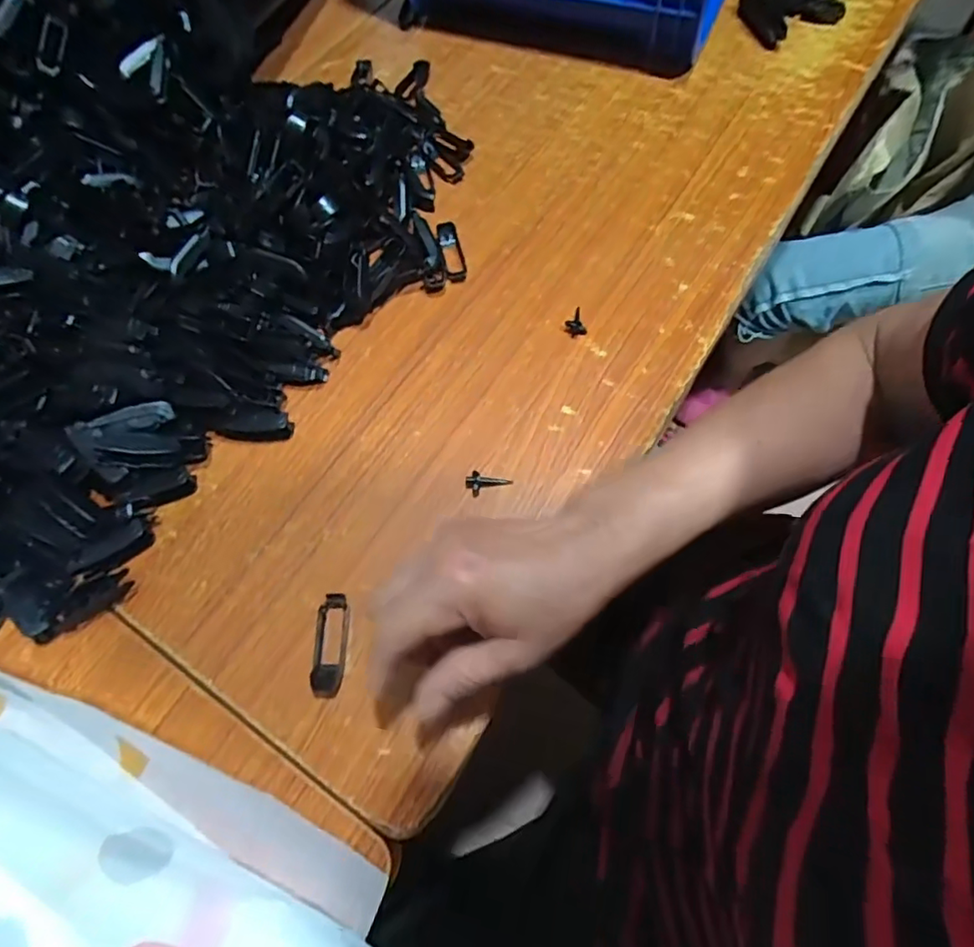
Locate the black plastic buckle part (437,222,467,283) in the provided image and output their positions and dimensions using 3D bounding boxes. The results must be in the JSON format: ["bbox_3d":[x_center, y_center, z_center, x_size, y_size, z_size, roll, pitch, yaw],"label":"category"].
[{"bbox_3d":[-0.029,-0.184,0.466,0.016,0.008,0.055,-12,65,-2],"label":"black plastic buckle part"}]

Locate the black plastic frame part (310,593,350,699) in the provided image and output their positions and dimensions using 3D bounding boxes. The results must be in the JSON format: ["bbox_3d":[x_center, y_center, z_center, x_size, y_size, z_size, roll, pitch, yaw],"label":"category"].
[{"bbox_3d":[-0.094,0.102,0.340,0.019,0.011,0.060,-1,65,3],"label":"black plastic frame part"}]

